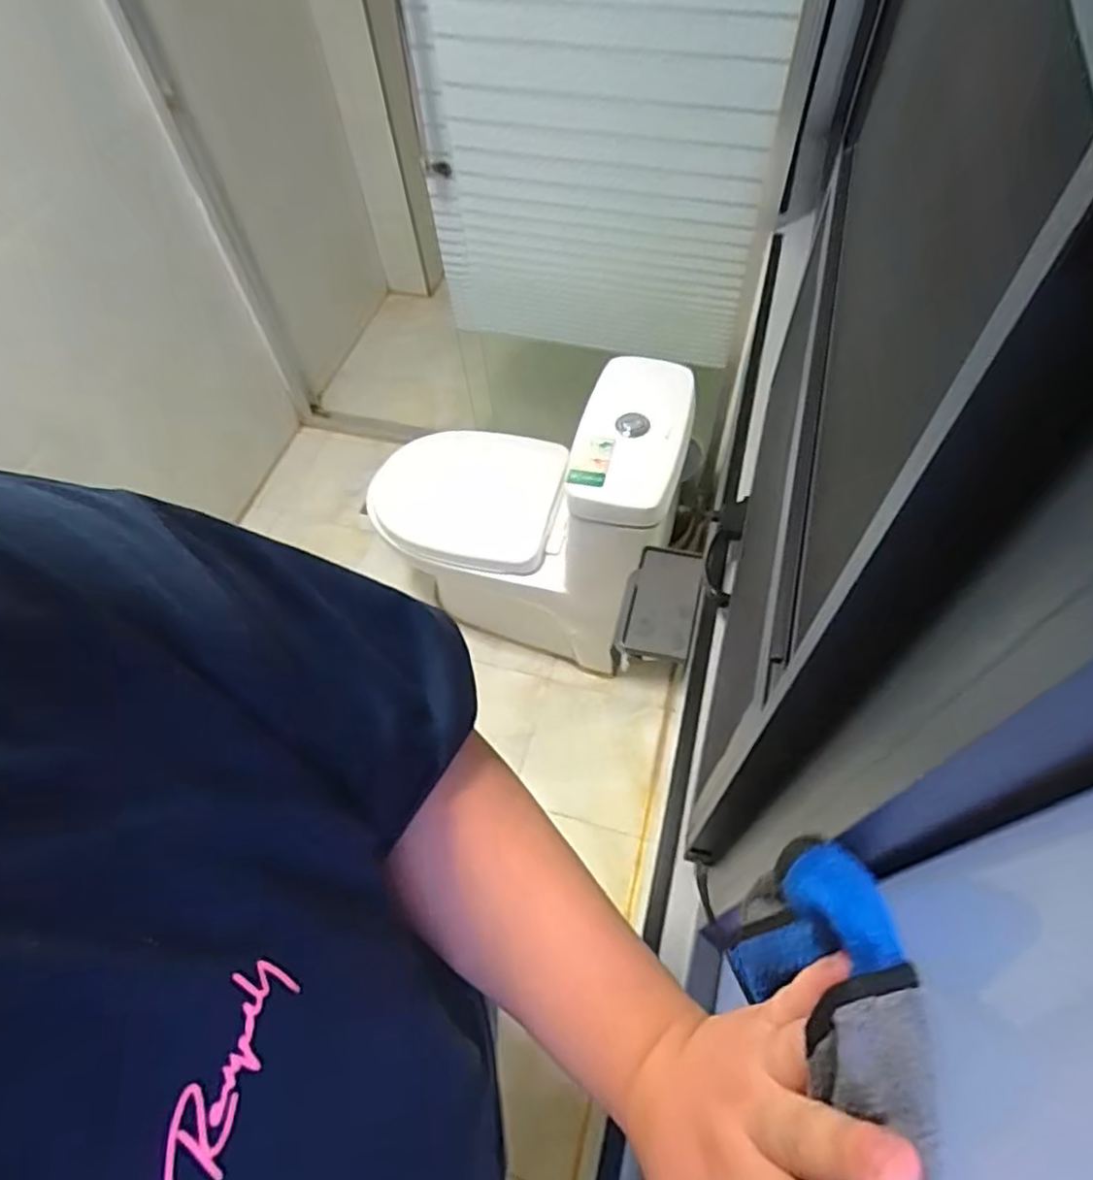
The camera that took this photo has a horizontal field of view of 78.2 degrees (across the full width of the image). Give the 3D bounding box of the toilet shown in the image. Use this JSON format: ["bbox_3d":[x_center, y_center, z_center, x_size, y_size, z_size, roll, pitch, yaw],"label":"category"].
[{"bbox_3d":[-0.069,-0.164,1.469,0.666,0.674,0.346,15,61,12],"label":"toilet"}]

